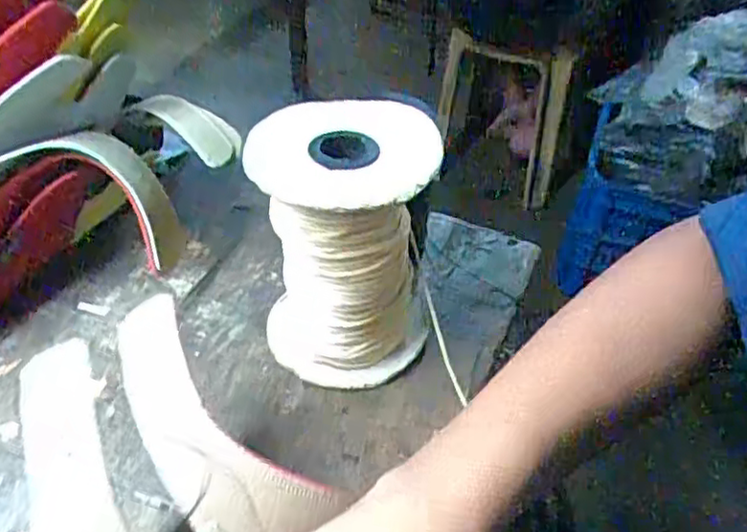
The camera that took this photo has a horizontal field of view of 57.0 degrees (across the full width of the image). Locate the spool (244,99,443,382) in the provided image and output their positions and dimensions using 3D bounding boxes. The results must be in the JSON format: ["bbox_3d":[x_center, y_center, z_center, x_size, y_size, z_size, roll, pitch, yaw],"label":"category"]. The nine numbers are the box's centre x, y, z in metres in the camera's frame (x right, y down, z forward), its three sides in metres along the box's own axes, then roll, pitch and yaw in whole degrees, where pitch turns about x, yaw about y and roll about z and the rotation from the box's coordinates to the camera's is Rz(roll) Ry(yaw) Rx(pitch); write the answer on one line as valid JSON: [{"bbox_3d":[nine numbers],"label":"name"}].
[{"bbox_3d":[-0.018,-0.014,0.409,0.098,0.146,0.099,3,41,-2],"label":"spool"}]

